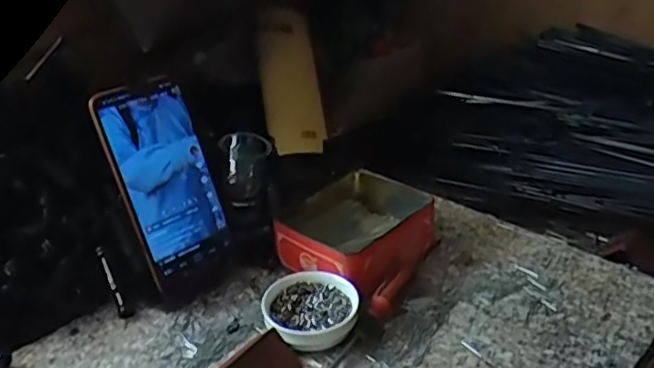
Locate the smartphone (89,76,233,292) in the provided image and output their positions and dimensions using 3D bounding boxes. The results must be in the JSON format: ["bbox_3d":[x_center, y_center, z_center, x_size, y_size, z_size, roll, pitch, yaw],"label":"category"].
[{"bbox_3d":[-0.129,-0.005,0.494,0.079,0.153,0.008,-26,14,-33],"label":"smartphone"}]

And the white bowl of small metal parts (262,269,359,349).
[{"bbox_3d":[-0.013,0.097,0.469,0.068,0.026,0.070,-2,28,1],"label":"white bowl of small metal parts"}]

